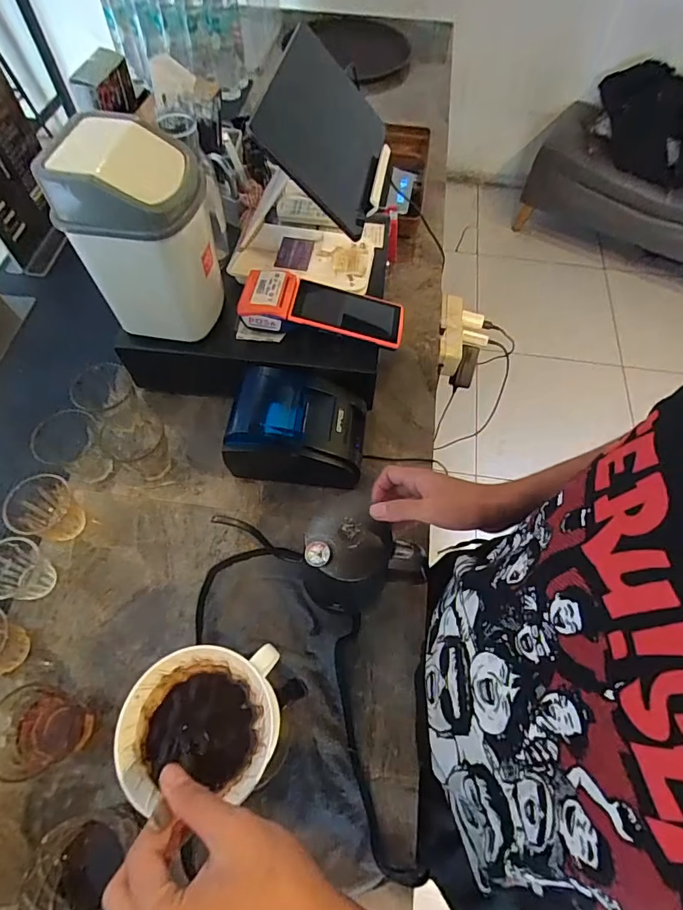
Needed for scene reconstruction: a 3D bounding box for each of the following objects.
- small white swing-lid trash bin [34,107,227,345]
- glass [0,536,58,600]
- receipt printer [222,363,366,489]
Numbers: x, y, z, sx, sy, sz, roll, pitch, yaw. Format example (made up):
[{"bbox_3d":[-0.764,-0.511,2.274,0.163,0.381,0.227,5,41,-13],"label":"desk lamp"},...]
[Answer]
[{"bbox_3d":[-0.225,-0.253,0.549,0.134,0.204,0.118,2,61,-1],"label":"small white swing-lid trash bin"},{"bbox_3d":[-0.379,0.138,0.547,0.063,0.062,0.067,1,61,-1],"label":"glass"},{"bbox_3d":[-0.057,-0.036,0.630,0.171,0.105,0.123,5,61,1],"label":"receipt printer"}]

